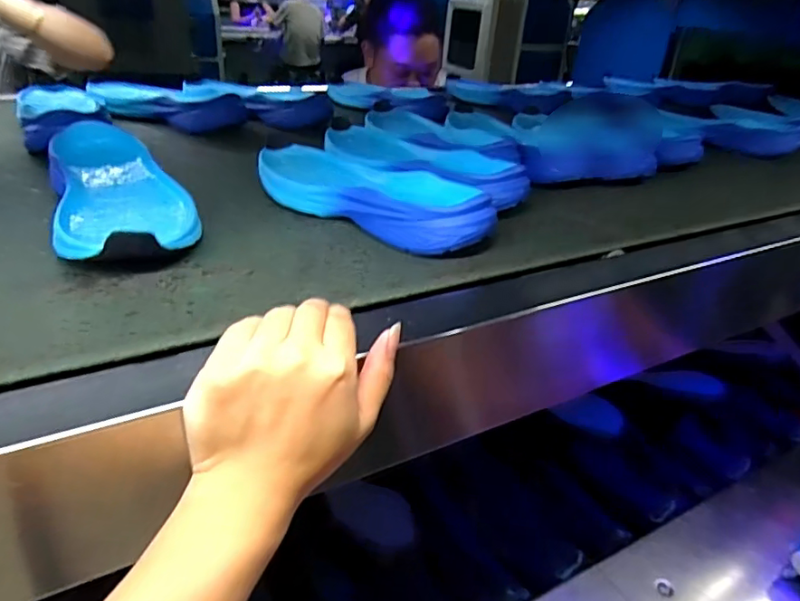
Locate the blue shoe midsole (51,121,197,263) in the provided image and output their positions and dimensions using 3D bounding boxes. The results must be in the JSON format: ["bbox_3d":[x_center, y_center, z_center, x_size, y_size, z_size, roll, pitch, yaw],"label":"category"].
[{"bbox_3d":[-0.227,-0.090,0.449,0.094,0.039,0.263,-8,38,-27],"label":"blue shoe midsole"}]

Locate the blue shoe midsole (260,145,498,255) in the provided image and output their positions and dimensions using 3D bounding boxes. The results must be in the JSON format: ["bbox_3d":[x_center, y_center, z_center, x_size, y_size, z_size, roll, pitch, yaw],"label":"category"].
[{"bbox_3d":[-0.035,-0.101,0.495,0.265,0.042,0.103,22,34,28],"label":"blue shoe midsole"}]

